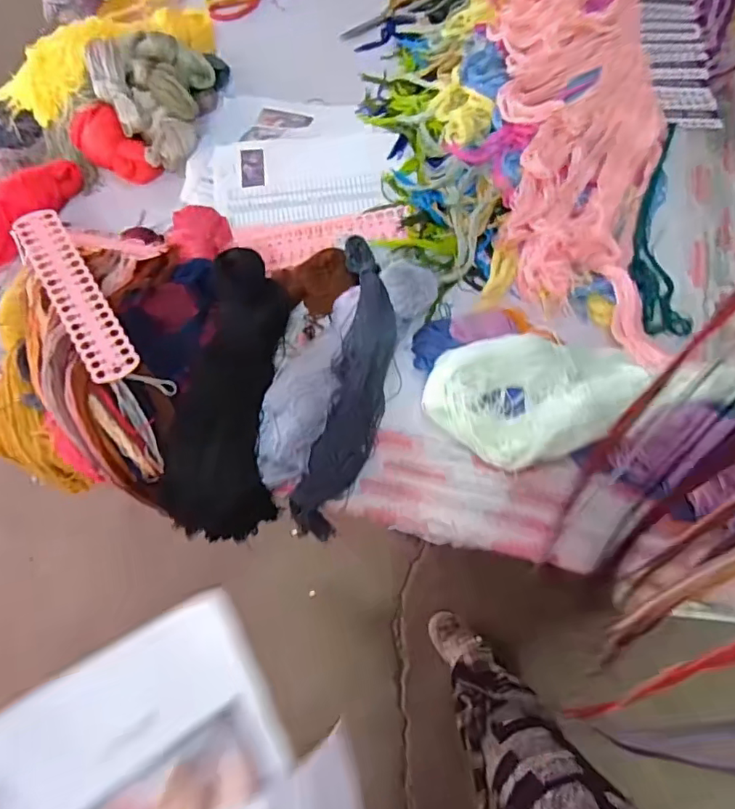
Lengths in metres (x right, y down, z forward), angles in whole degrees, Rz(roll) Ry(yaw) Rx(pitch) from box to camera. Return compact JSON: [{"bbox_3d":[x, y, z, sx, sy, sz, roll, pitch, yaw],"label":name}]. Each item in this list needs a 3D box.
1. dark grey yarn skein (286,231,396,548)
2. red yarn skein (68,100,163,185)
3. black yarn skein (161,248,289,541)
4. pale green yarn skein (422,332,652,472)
[{"bbox_3d":[-0.020,-0.033,0.724,0.092,0.057,0.410,10,82,8],"label":"dark grey yarn skein"},{"bbox_3d":[-0.413,-0.419,0.881,0.147,0.067,0.065,40,72,-9],"label":"red yarn skein"},{"bbox_3d":[-0.180,-0.012,0.712,0.146,0.081,0.373,6,81,6],"label":"black yarn skein"},{"bbox_3d":[0.210,-0.009,0.680,0.259,0.084,0.154,-11,66,-2],"label":"pale green yarn skein"}]

